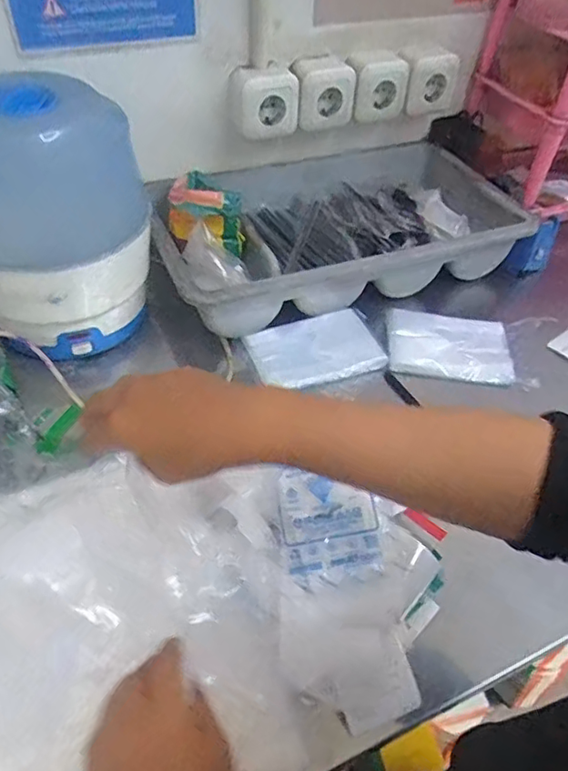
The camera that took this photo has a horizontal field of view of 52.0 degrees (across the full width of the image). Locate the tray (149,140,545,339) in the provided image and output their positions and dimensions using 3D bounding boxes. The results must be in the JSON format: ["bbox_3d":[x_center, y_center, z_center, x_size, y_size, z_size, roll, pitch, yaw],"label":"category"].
[{"bbox_3d":[0.070,-0.222,0.807,0.489,0.106,0.254,-15,50,-18],"label":"tray"}]

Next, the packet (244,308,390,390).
[{"bbox_3d":[0.038,-0.042,0.717,0.150,0.033,0.099,-14,49,-17],"label":"packet"}]

